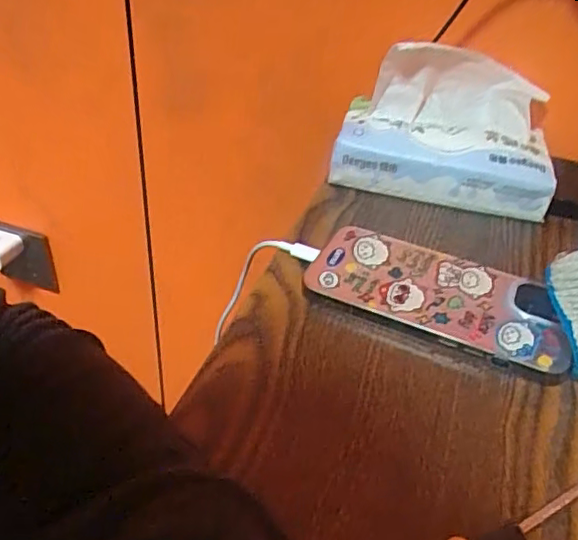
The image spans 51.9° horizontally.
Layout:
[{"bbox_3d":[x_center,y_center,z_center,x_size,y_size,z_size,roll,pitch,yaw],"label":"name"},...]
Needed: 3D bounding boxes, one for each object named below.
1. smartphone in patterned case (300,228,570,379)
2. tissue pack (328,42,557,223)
[{"bbox_3d":[0.082,0.013,0.330,0.136,0.016,0.062,18,42,17],"label":"smartphone in patterned case"},{"bbox_3d":[0.106,-0.103,0.408,0.144,0.078,0.088,7,40,5],"label":"tissue pack"}]

